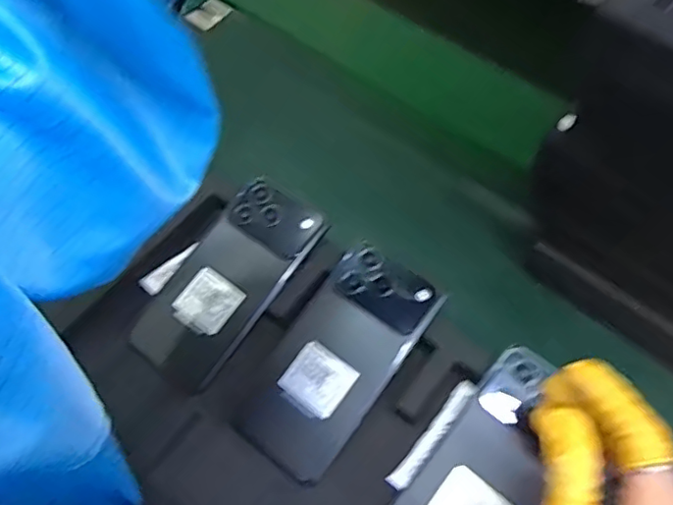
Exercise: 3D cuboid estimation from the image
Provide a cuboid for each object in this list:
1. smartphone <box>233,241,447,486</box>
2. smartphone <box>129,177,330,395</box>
[{"bbox_3d":[0.000,0.071,0.387,0.075,0.006,0.154,34,80,19],"label":"smartphone"},{"bbox_3d":[-0.079,0.020,0.416,0.072,0.005,0.154,34,79,15],"label":"smartphone"}]

